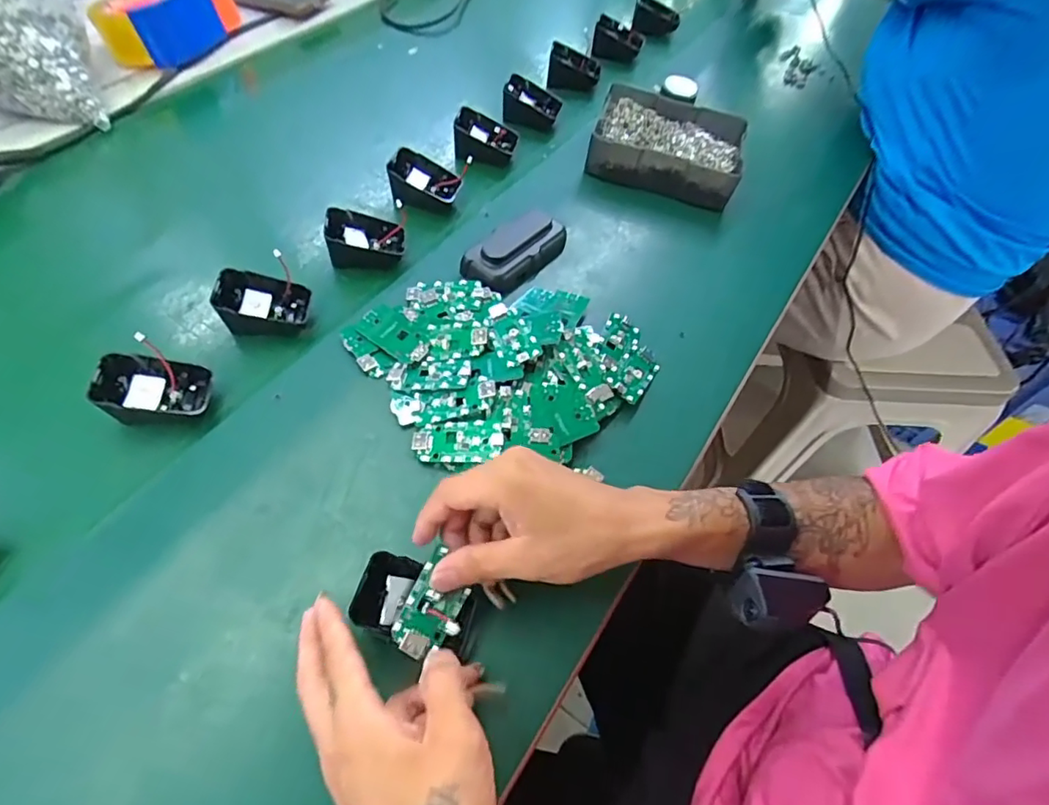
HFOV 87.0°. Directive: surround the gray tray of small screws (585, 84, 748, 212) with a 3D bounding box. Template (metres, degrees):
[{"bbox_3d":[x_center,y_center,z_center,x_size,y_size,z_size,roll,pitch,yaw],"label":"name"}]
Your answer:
[{"bbox_3d":[0.159,-0.286,0.604,0.158,0.042,0.131,16,53,11],"label":"gray tray of small screws"}]

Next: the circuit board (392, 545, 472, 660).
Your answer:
[{"bbox_3d":[-0.051,0.118,0.322,0.033,0.005,0.059,29,52,-5],"label":"circuit board"}]

